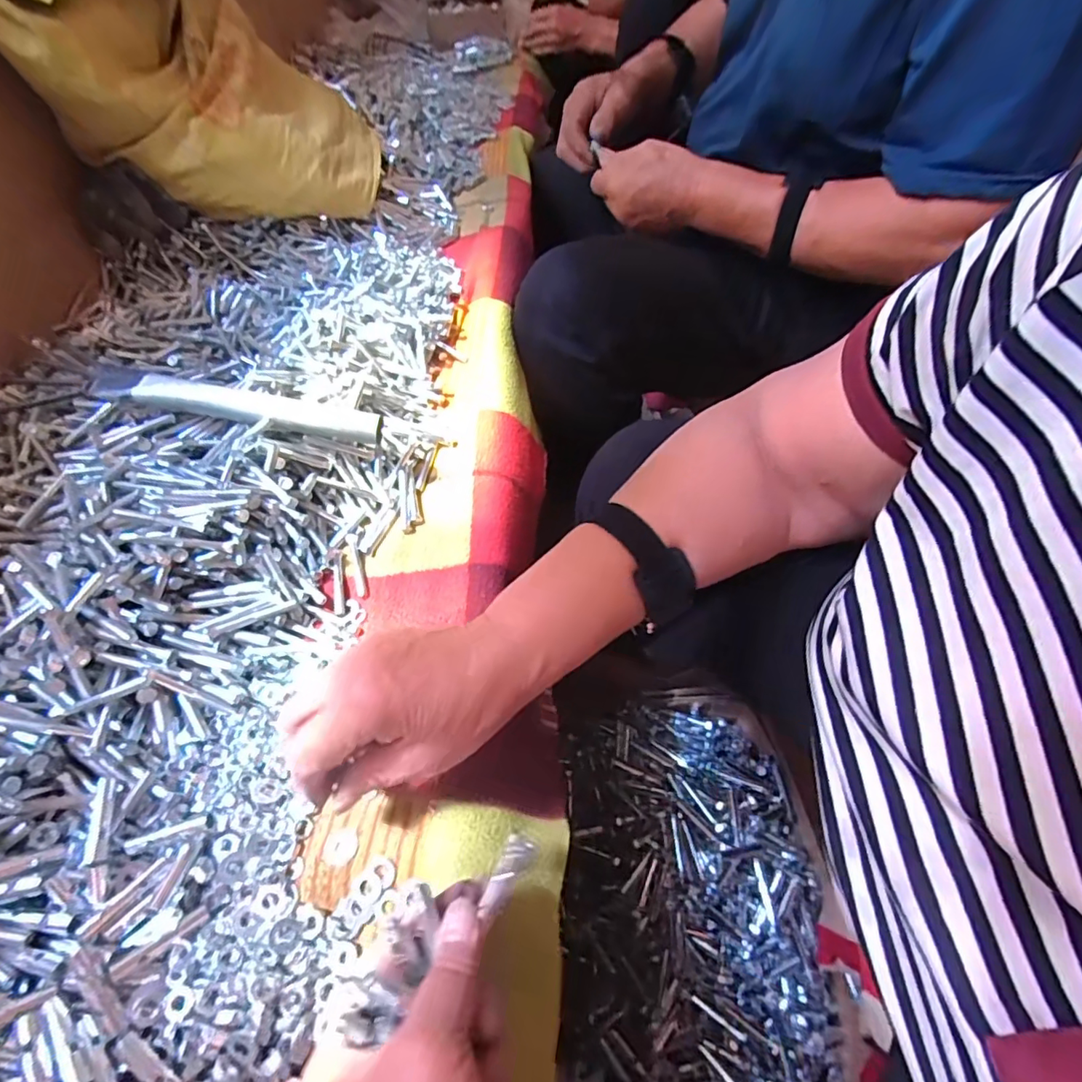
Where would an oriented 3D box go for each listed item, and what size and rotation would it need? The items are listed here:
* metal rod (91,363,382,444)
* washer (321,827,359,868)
[{"bbox_3d":[-0.237,-0.108,0.423,0.218,0.017,0.023,10,55,-3],"label":"metal rod"},{"bbox_3d":[-0.118,0.180,0.317,0.020,0.004,0.020,6,43,9],"label":"washer"}]

